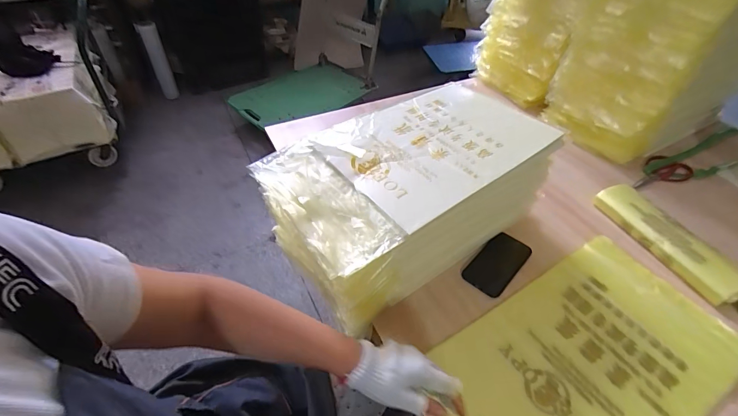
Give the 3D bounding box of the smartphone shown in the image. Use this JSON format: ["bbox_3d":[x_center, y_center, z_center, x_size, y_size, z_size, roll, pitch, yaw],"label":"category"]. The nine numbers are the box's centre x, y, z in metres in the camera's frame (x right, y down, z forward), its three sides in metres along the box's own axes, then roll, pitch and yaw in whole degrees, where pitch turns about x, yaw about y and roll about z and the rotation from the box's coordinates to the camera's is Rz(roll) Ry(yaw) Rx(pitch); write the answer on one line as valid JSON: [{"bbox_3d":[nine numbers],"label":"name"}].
[{"bbox_3d":[0.263,0.112,0.773,0.081,0.013,0.157,33,53,28],"label":"smartphone"}]

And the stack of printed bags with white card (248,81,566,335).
[{"bbox_3d":[0.071,-0.022,0.720,0.471,0.235,0.267,-28,52,-26],"label":"stack of printed bags with white card"}]

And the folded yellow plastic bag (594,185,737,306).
[{"bbox_3d":[0.632,0.062,0.805,0.099,0.046,0.309,-18,48,-18],"label":"folded yellow plastic bag"}]

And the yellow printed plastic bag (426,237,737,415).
[{"bbox_3d":[0.357,0.250,0.620,0.509,0.013,0.289,-24,50,-23],"label":"yellow printed plastic bag"}]

